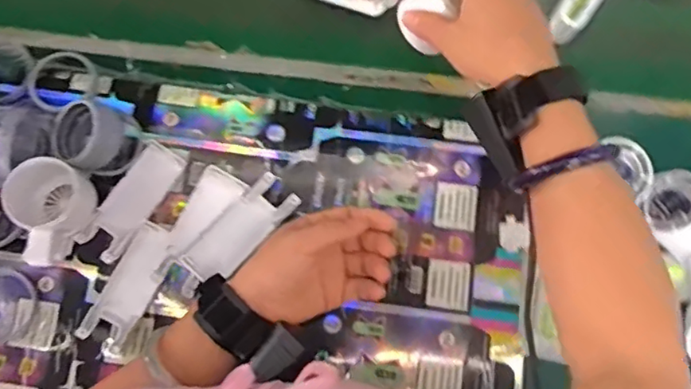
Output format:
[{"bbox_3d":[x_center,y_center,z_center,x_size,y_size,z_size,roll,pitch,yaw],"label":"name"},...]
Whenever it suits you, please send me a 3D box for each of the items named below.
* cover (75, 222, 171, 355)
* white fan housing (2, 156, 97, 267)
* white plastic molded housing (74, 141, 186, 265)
[{"bbox_3d":[-0.177,0.076,0.494,0.039,0.022,0.102,31,78,7],"label":"cover"},{"bbox_3d":[-0.247,0.016,0.495,0.062,0.047,0.082,14,76,4],"label":"white fan housing"},{"bbox_3d":[-0.181,0.006,0.511,0.039,0.010,0.104,32,78,8],"label":"white plastic molded housing"}]

